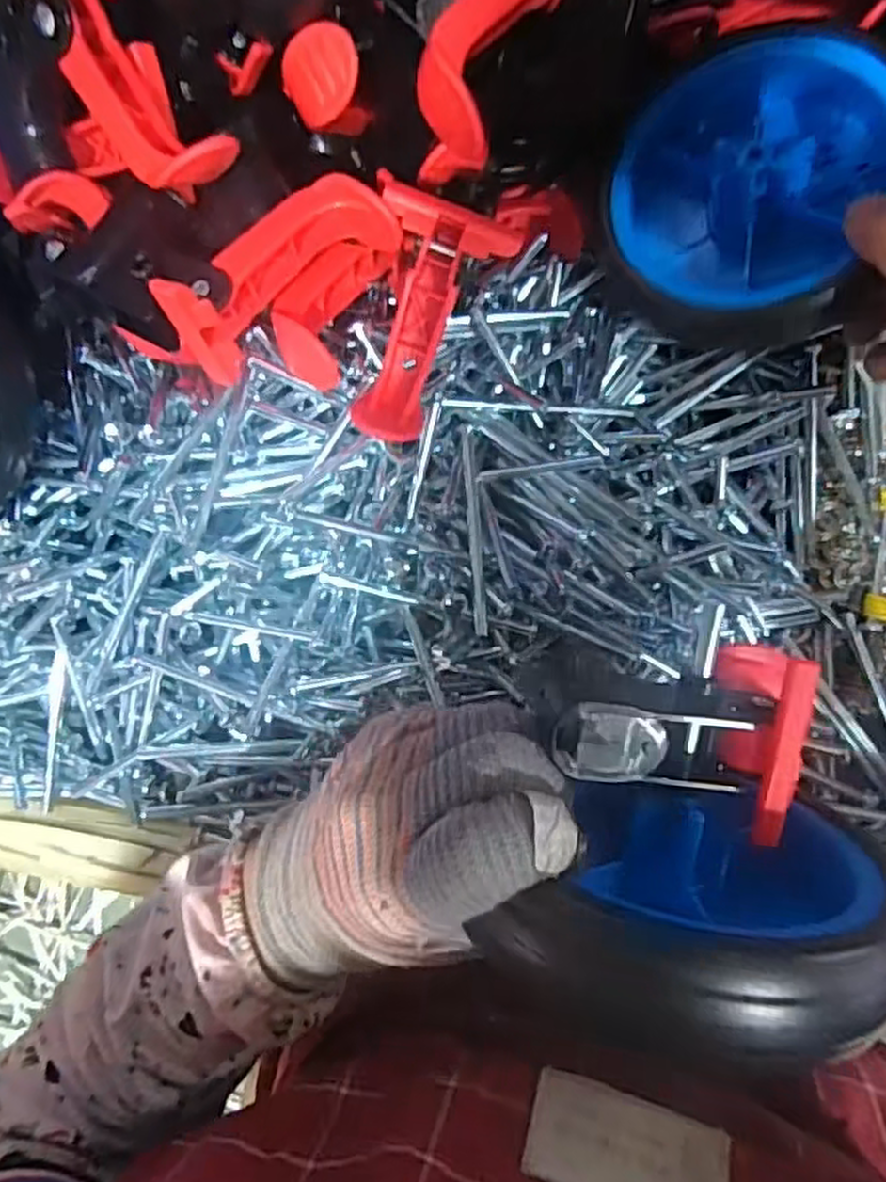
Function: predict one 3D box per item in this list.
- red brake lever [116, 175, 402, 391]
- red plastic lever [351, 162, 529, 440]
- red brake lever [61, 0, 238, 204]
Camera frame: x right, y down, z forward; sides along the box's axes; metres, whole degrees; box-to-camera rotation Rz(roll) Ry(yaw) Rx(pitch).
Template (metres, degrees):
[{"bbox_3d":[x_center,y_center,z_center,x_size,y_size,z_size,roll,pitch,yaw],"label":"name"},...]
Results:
[{"bbox_3d":[-0.058,-0.118,0.308,0.104,0.079,0.046,-45,82,-1],"label":"red brake lever"},{"bbox_3d":[-0.009,-0.108,0.309,0.052,0.026,0.092,22,109,7],"label":"red plastic lever"},{"bbox_3d":[-0.116,-0.188,0.284,0.036,0.045,0.086,-36,98,0],"label":"red brake lever"}]

